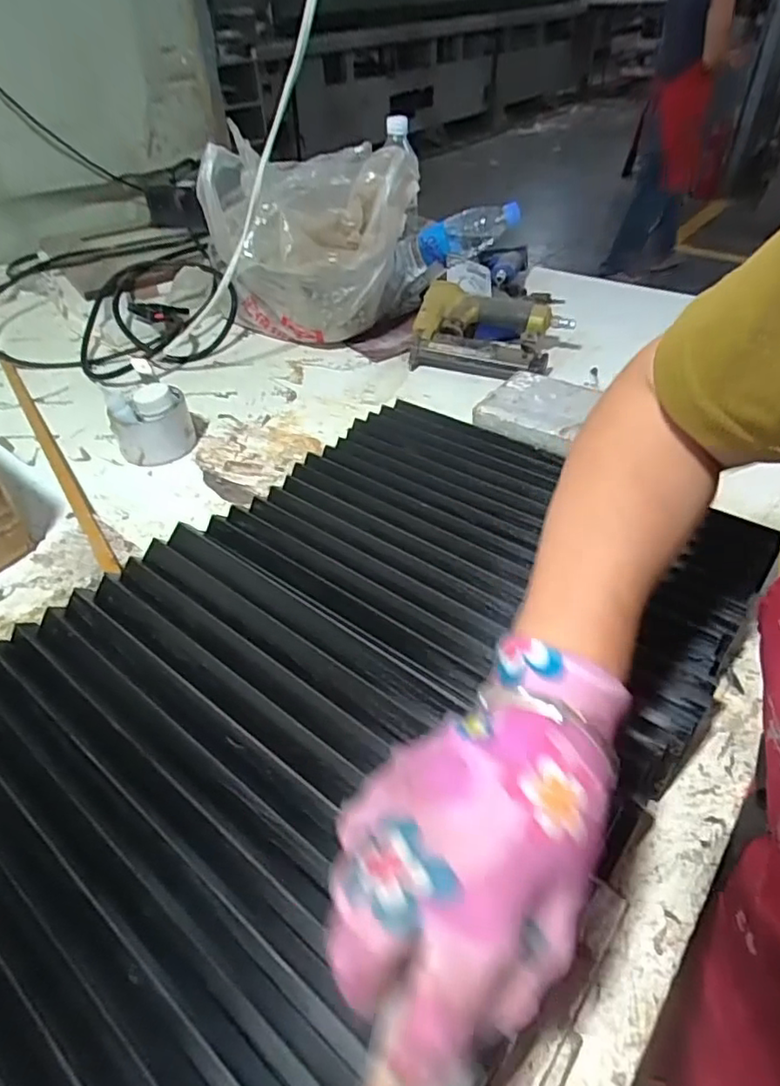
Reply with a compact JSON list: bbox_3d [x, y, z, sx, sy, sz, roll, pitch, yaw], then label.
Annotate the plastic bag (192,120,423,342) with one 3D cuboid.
[{"bbox_3d":[-0.113,-0.409,0.837,0.249,0.227,0.224,-15,45,-12],"label":"plastic bag"}]

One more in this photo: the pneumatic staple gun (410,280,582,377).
[{"bbox_3d":[0.134,-0.276,0.799,0.204,0.072,0.130,8,45,12],"label":"pneumatic staple gun"}]

